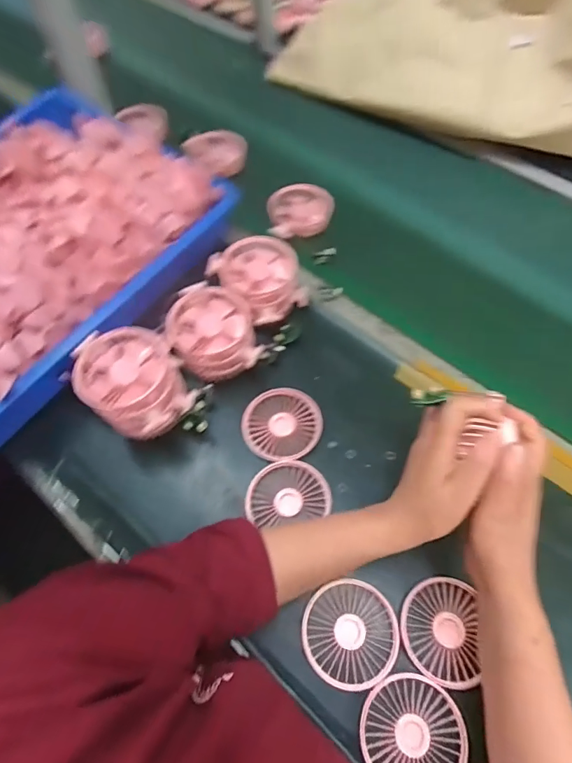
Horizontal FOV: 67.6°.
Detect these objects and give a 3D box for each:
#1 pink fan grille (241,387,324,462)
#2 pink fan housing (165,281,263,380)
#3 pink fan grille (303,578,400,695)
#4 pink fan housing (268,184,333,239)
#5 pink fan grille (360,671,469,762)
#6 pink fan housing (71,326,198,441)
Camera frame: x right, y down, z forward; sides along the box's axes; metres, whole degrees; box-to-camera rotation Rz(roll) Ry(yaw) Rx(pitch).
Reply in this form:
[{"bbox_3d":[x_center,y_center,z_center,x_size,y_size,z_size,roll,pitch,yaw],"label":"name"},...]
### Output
[{"bbox_3d":[-0.004,0.048,0.503,0.091,0.007,0.088,-4,61,-3],"label":"pink fan grille"},{"bbox_3d":[-0.087,-0.058,0.518,0.099,0.073,0.096,0,61,-1],"label":"pink fan housing"},{"bbox_3d":[0.061,0.238,0.405,0.086,0.012,0.086,0,61,-1],"label":"pink fan grille"},{"bbox_3d":[0.023,-0.260,0.652,0.100,0.025,0.088,-7,61,-5],"label":"pink fan housing"},{"bbox_3d":[0.110,0.307,0.368,0.087,0.007,0.087,0,61,-1],"label":"pink fan grille"},{"bbox_3d":[-0.159,0.010,0.472,0.097,0.099,0.116,-28,65,-16],"label":"pink fan housing"}]

